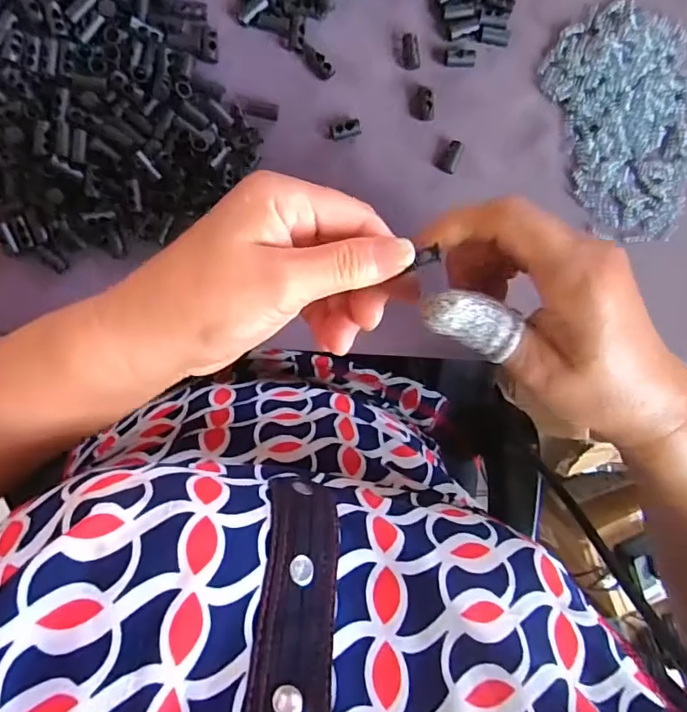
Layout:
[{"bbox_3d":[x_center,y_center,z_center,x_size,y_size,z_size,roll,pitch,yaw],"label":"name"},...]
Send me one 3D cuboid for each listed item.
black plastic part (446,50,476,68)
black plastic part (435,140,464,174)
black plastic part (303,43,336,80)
[{"bbox_3d":[0.071,-0.179,0.309,0.017,0.004,0.009,2,98,-6],"label":"black plastic part"},{"bbox_3d":[0.066,-0.123,0.316,0.012,0.004,0.020,26,95,-9],"label":"black plastic part"},{"bbox_3d":[-0.015,-0.173,0.303,0.010,0.008,0.021,-44,100,1],"label":"black plastic part"}]

